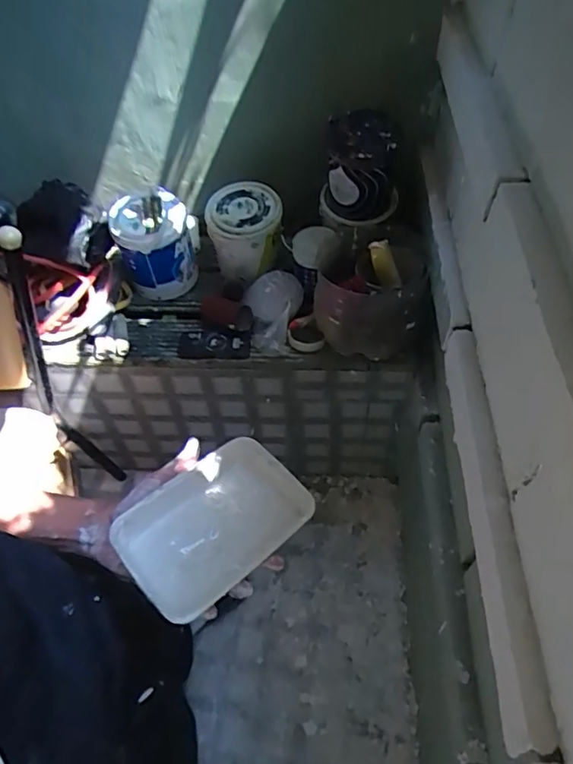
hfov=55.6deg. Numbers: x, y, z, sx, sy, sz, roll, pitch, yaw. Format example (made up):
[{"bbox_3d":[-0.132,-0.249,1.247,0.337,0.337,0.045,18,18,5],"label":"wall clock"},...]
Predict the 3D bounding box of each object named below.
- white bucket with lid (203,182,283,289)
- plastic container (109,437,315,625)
[{"bbox_3d":[-0.093,-0.352,1.292,0.174,0.162,0.183,-1,53,2],"label":"white bucket with lid"},{"bbox_3d":[-0.064,0.130,0.504,0.108,0.048,0.167,36,64,27],"label":"plastic container"}]

